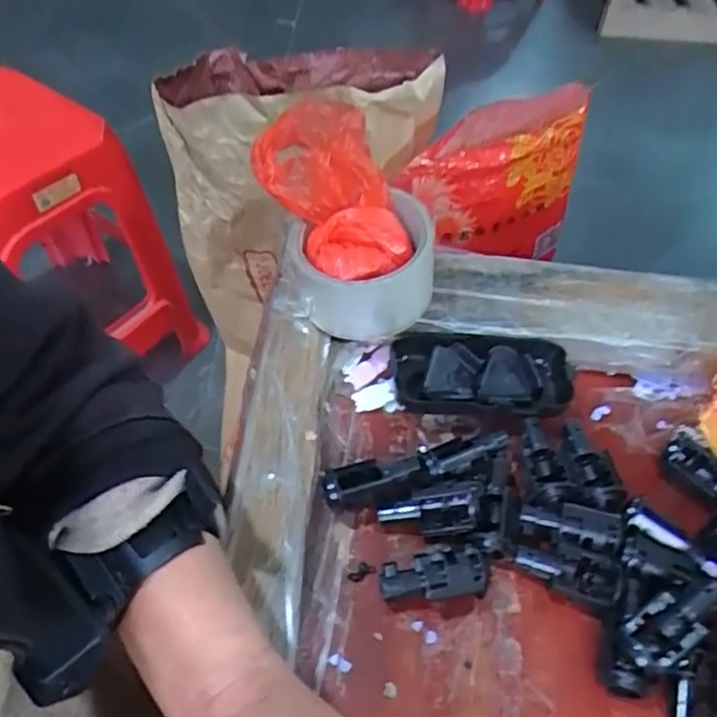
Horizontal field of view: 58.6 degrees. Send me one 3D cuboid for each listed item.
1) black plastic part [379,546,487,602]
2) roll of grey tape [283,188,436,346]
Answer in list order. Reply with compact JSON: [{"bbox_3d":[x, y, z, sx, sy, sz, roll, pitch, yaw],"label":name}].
[{"bbox_3d":[0.037,0.111,0.322,0.052,0.024,0.026,-5,53,-9],"label":"black plastic part"},{"bbox_3d":[0.002,-0.055,0.396,0.086,0.060,0.075,-13,55,-14],"label":"roll of grey tape"}]

